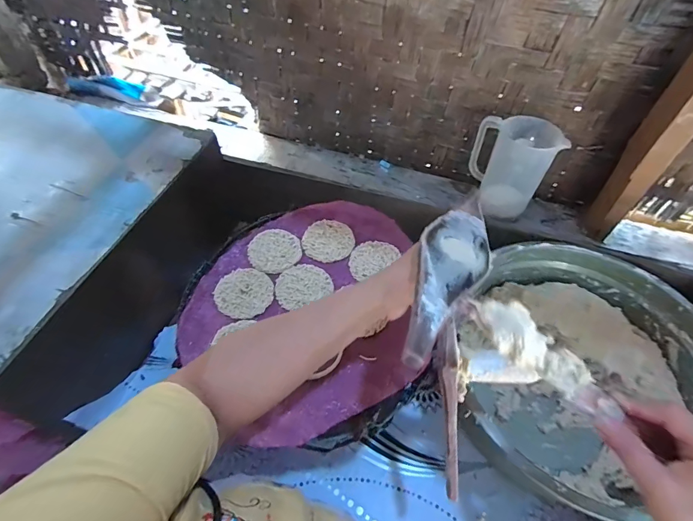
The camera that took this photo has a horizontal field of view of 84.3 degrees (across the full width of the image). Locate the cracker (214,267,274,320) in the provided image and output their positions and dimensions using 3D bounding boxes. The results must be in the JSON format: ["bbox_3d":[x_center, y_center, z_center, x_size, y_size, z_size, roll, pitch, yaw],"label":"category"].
[{"bbox_3d":[-0.145,0.044,0.542,0.080,0.004,0.078,1,52,-1],"label":"cracker"}]

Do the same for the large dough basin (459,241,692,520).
[{"bbox_3d":[0.372,0.189,0.614,0.377,0.168,0.407,1,52,-1],"label":"large dough basin"}]

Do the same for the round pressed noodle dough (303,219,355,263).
[{"bbox_3d":[-0.028,-0.032,0.603,0.077,0.004,0.080,1,52,-1],"label":"round pressed noodle dough"}]

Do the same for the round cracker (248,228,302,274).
[{"bbox_3d":[-0.111,-0.017,0.590,0.075,0.005,0.080,1,52,-1],"label":"round cracker"}]

